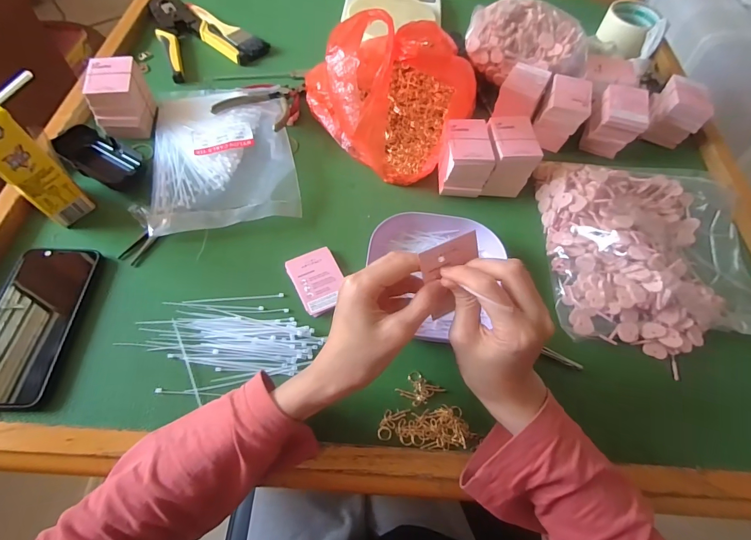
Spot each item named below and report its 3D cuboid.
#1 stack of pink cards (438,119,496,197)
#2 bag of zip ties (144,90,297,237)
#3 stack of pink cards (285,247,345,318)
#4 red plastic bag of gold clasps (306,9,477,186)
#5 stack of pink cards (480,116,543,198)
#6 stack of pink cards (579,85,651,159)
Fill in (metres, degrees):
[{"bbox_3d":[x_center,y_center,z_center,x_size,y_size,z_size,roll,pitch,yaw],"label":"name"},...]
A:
[{"bbox_3d":[0.105,-0.133,0.471,0.054,0.064,0.064,-1,61,-5],"label":"stack of pink cards"},{"bbox_3d":[-0.188,-0.150,0.483,0.164,0.021,0.230,-9,62,-9],"label":"bag of zip ties"},{"bbox_3d":[-0.059,0.012,0.413,0.051,0.007,0.070,-24,65,-16],"label":"stack of pink cards"},{"bbox_3d":[0.006,-0.232,0.458,0.179,0.149,0.191,-3,61,-6],"label":"red plastic bag of gold clasps"},{"bbox_3d":[0.160,-0.139,0.479,0.054,0.063,0.075,2,61,-3],"label":"stack of pink cards"},{"bbox_3d":[0.317,-0.197,0.516,0.054,0.064,0.066,18,61,6],"label":"stack of pink cards"}]

